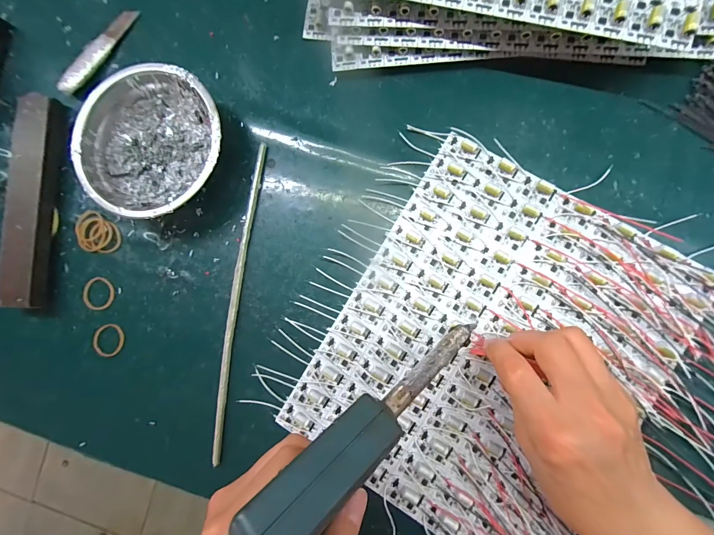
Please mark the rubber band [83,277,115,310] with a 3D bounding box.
[{"bbox_3d":[-0.240,0.024,0.297,0.028,0.007,0.031,-3,86,6],"label":"rubber band"}]

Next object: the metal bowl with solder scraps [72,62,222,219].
[{"bbox_3d":[-0.171,-0.105,0.278,0.122,0.041,0.122,0,87,6],"label":"metal bowl with solder scraps"}]

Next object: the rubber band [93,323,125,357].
[{"bbox_3d":[-0.229,0.066,0.293,0.029,0.008,0.028,0,87,6],"label":"rubber band"}]

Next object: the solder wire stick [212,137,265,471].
[{"bbox_3d":[-0.106,0.028,0.282,0.010,0.007,0.278,7,87,7],"label":"solder wire stick"}]

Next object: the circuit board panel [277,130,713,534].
[{"bbox_3d":[0.109,0.068,0.257,0.242,0.010,0.281,32,91,7],"label":"circuit board panel"}]

